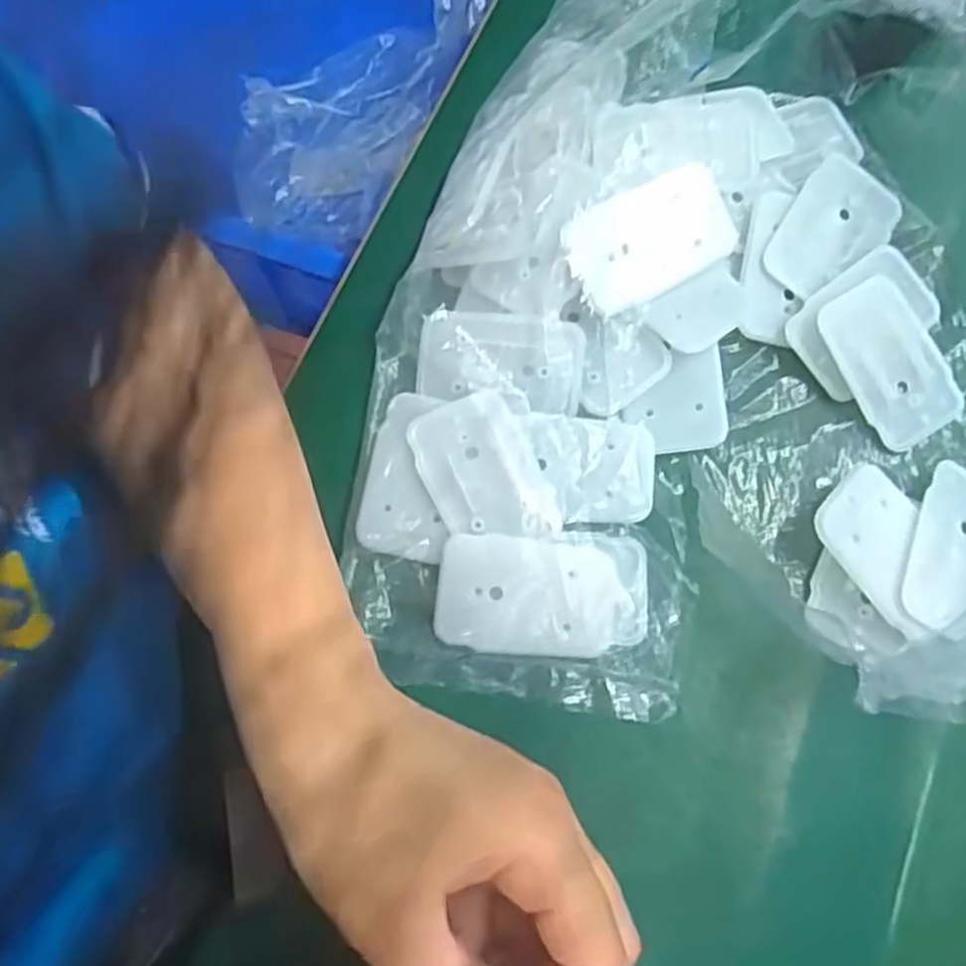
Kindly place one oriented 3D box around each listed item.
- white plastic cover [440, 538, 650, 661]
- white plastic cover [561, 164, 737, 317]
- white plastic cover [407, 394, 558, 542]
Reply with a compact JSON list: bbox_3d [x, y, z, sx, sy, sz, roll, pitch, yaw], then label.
[{"bbox_3d":[0.025,0.043,0.306,0.083,0.016,0.046,-2,72,-2],"label":"white plastic cover"},{"bbox_3d":[0.070,-0.101,0.329,0.069,0.006,0.044,-28,98,-4],"label":"white plastic cover"},{"bbox_3d":[-0.001,-0.004,0.322,0.045,0.005,0.065,-21,73,-8],"label":"white plastic cover"}]

